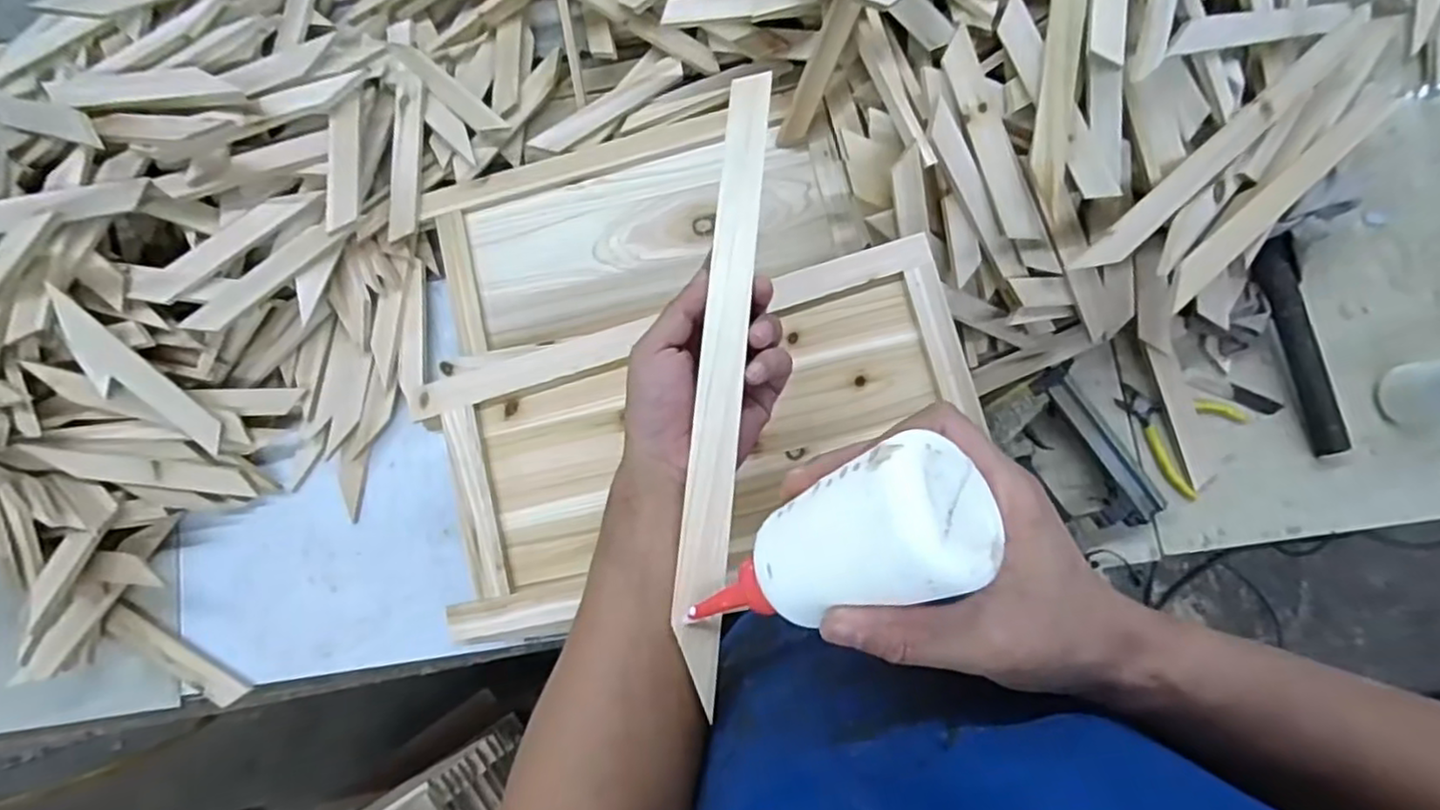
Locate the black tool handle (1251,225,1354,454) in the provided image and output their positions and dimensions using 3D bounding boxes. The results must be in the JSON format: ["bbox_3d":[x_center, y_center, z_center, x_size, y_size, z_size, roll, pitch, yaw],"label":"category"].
[{"bbox_3d":[0.578,-0.059,0.690,0.029,0.032,0.220,-19,93,-2],"label":"black tool handle"}]

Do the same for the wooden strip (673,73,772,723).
[{"bbox_3d":[0.004,-0.037,0.419,0.027,0.005,0.380,5,74,2],"label":"wooden strip"}]

